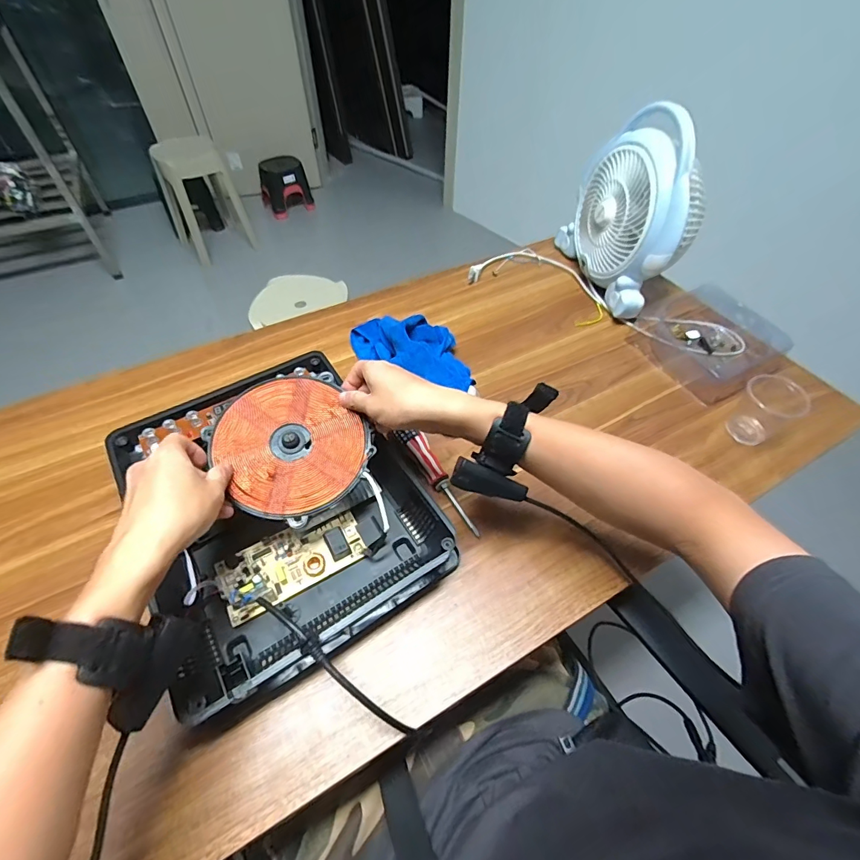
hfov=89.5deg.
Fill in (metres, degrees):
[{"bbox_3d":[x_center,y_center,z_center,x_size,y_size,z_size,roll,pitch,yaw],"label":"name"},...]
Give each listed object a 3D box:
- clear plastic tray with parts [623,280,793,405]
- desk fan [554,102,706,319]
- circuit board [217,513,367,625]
[{"bbox_3d":[0.446,-0.146,0.686,0.198,0.048,0.203,-23,57,-18],"label":"clear plastic tray with parts"},{"bbox_3d":[0.333,-0.357,0.712,0.111,0.248,0.257,-13,54,-12],"label":"desk fan"},{"bbox_3d":[-0.141,0.130,0.443,0.139,0.019,0.069,-25,57,-20],"label":"circuit board"}]

